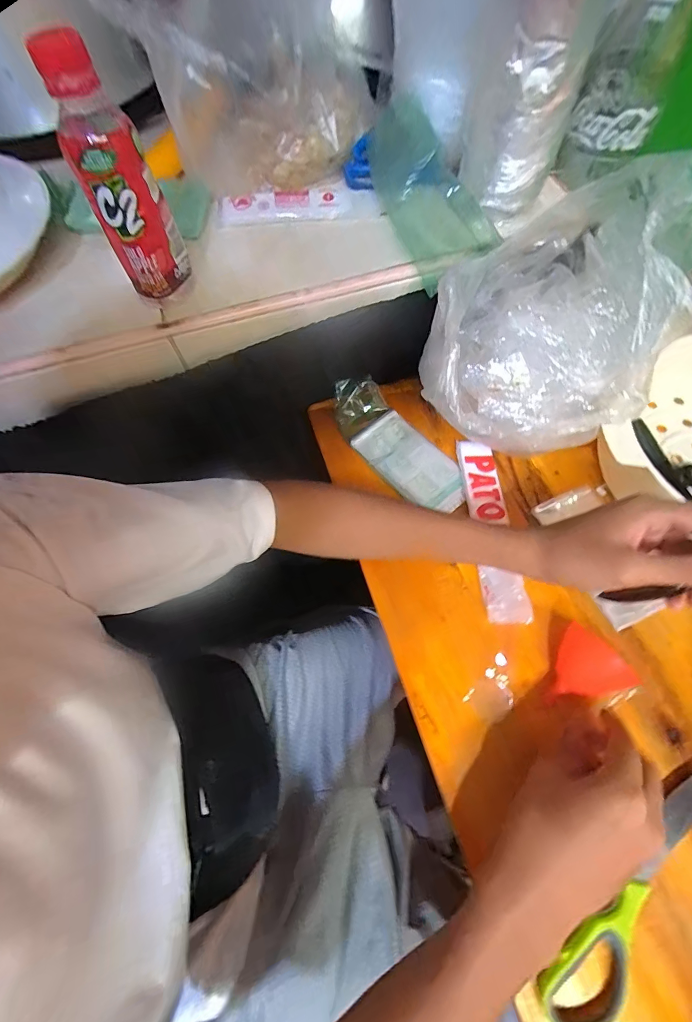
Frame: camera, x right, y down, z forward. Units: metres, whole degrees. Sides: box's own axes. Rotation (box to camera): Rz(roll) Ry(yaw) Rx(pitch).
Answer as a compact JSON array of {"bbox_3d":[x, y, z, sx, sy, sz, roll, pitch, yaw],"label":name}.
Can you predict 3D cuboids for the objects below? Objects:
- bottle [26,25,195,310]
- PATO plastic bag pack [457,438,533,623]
[{"bbox_3d":[-0.158,-0.225,0.281,0.050,0.151,0.047,-23,66,-8],"label":"bottle"},{"bbox_3d":[0.142,0.012,0.386,0.036,0.020,0.190,-3,65,2],"label":"PATO plastic bag pack"}]

